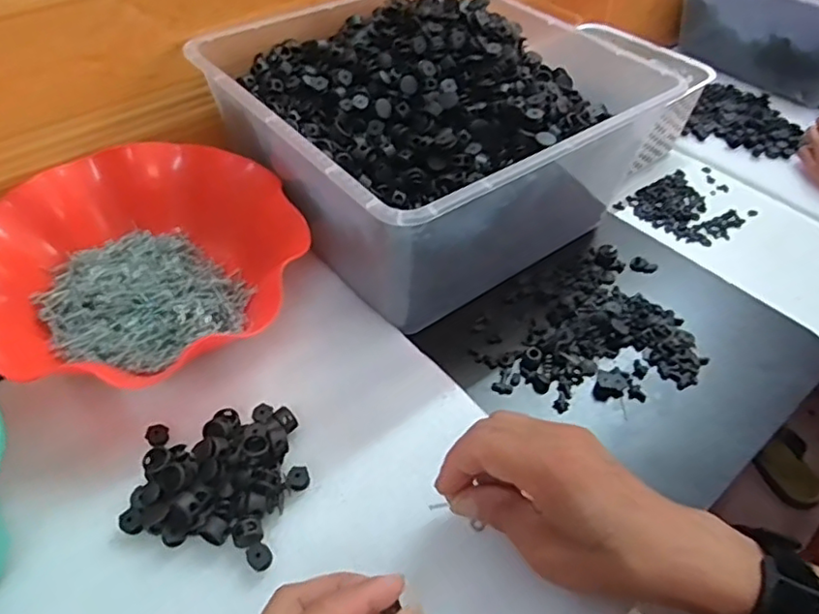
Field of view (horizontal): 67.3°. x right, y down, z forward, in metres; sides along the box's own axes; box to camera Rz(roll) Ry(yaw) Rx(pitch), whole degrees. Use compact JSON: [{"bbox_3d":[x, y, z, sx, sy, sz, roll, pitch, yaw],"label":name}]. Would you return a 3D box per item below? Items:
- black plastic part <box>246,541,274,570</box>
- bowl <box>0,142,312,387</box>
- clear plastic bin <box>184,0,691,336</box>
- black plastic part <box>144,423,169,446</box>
[{"bbox_3d":[-0.085,0.142,0.348,0.013,0.009,0.012,1,48,-2],"label":"black plastic part"},{"bbox_3d":[-0.193,-0.030,0.448,0.218,0.063,0.207,1,48,-2],"label":"bowl"},{"bbox_3d":[0.015,-0.150,0.532,0.290,0.134,0.293,-29,55,-26],"label":"clear plastic bin"},{"bbox_3d":[-0.160,0.081,0.393,0.013,0.008,0.015,29,51,22],"label":"black plastic part"}]

